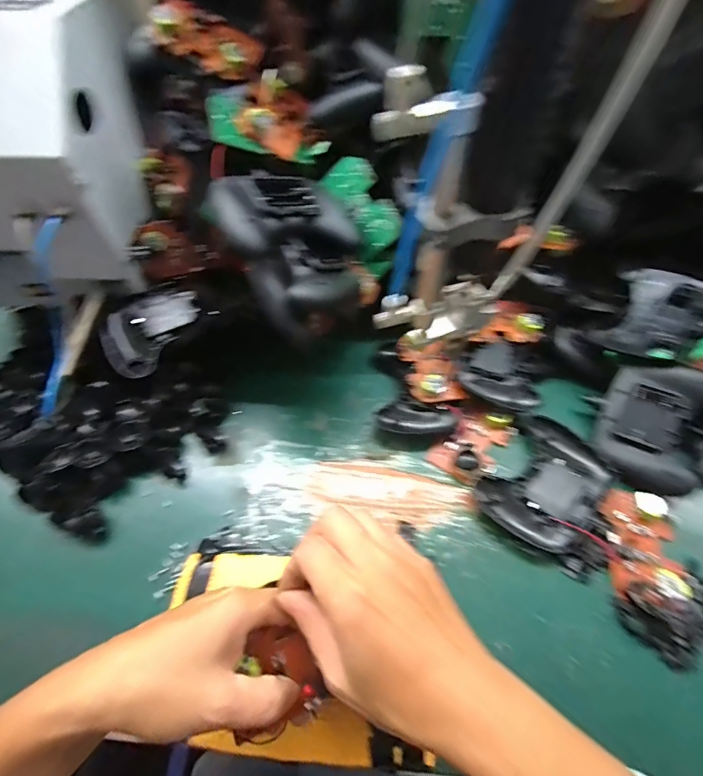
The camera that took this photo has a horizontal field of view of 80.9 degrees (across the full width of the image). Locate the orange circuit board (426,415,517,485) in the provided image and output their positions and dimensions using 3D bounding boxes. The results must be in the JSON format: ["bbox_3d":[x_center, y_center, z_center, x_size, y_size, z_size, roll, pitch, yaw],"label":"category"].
[{"bbox_3d":[0.119,0.055,0.396,0.082,0.018,0.052,-37,63,-22],"label":"orange circuit board"}]

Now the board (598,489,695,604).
[{"bbox_3d":[0.243,0.129,0.344,0.056,0.014,0.085,6,56,5],"label":"board"}]

